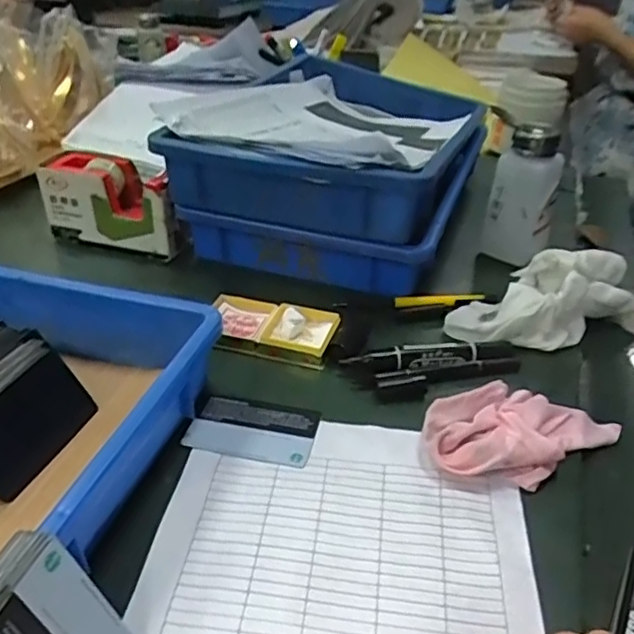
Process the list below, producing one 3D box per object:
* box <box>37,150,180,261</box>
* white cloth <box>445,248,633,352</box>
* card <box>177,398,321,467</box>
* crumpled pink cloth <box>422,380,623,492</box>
[{"bbox_3d":[-0.200,-0.115,0.617,0.142,0.076,0.053,11,36,13],"label":"box"},{"bbox_3d":[0.198,-0.022,0.522,0.175,0.059,0.075,-15,39,-23],"label":"white cloth"},{"bbox_3d":[-0.043,0.076,0.425,0.084,0.004,0.050,9,36,12],"label":"card"},{"bbox_3d":[0.140,0.073,0.411,0.137,0.027,0.068,-14,38,-22],"label":"crumpled pink cloth"}]

